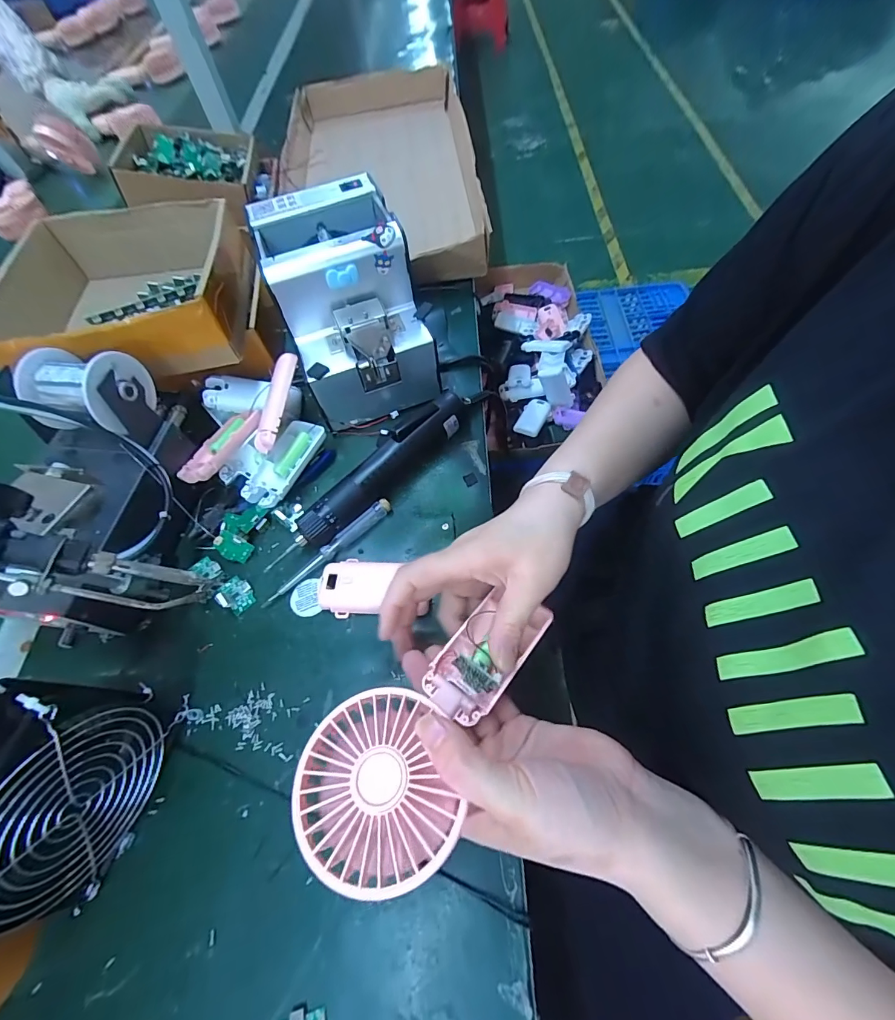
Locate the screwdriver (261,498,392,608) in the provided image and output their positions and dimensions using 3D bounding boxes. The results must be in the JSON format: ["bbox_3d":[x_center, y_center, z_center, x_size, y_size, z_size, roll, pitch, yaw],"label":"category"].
[{"bbox_3d":[-0.106,0.037,0.374,0.137,0.013,0.013,-42,66,-16],"label":"screwdriver"}]

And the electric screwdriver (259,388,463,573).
[{"bbox_3d":[-0.062,-0.037,0.390,0.037,0.043,0.222,38,72,22],"label":"electric screwdriver"}]

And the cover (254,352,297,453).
[{"bbox_3d":[-0.161,-0.102,0.390,0.021,0.016,0.094,10,80,8],"label":"cover"}]

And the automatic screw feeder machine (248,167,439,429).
[{"bbox_3d":[-0.099,-0.201,0.420,0.124,0.147,0.169,-21,62,-6],"label":"automatic screw feeder machine"}]

